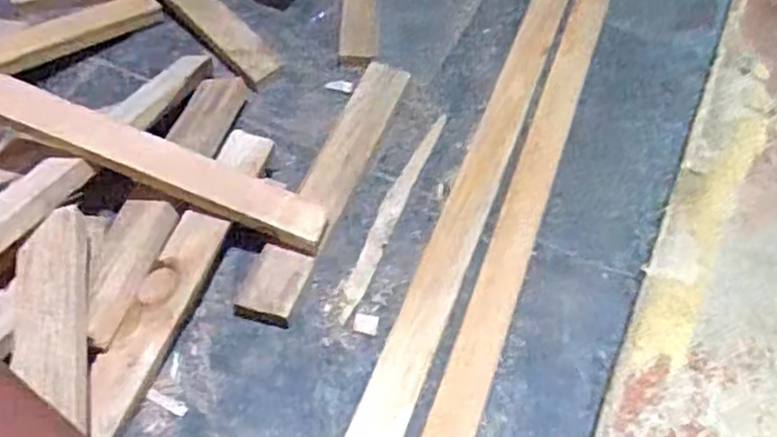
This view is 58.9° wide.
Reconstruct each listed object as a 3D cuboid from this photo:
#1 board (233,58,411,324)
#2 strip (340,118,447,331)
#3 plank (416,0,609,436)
[{"bbox_3d":[-0.050,-0.035,0.593,0.045,0.030,0.272,18,58,11],"label":"board"},{"bbox_3d":[0.003,-0.008,0.594,0.018,0.007,0.220,19,58,11],"label":"strip"},{"bbox_3d":[0.121,-0.023,0.594,0.037,0.021,0.641,18,58,11],"label":"plank"}]

